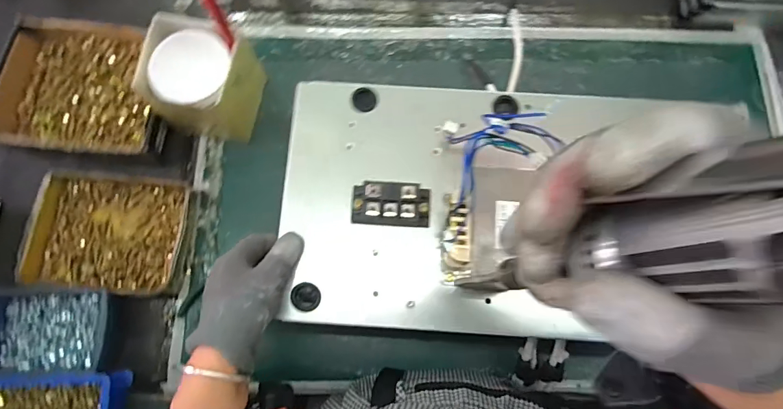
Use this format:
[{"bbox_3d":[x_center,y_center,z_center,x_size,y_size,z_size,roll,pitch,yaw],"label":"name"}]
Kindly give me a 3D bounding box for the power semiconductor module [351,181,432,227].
[{"bbox_3d":[-0.001,0.001,0.425,0.077,0.027,0.042,3,77,-1],"label":"power semiconductor module"}]

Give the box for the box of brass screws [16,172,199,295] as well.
[{"bbox_3d":[-0.344,0.035,0.530,0.181,0.038,0.142,4,74,-1],"label":"box of brass screws"}]

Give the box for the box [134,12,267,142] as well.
[{"bbox_3d":[-0.234,-0.160,0.547,0.117,0.107,0.126,6,77,0],"label":"box"}]

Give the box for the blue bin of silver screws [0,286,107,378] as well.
[{"bbox_3d":[-0.392,0.144,0.488,0.143,0.046,0.095,0,75,-1],"label":"blue bin of silver screws"}]

